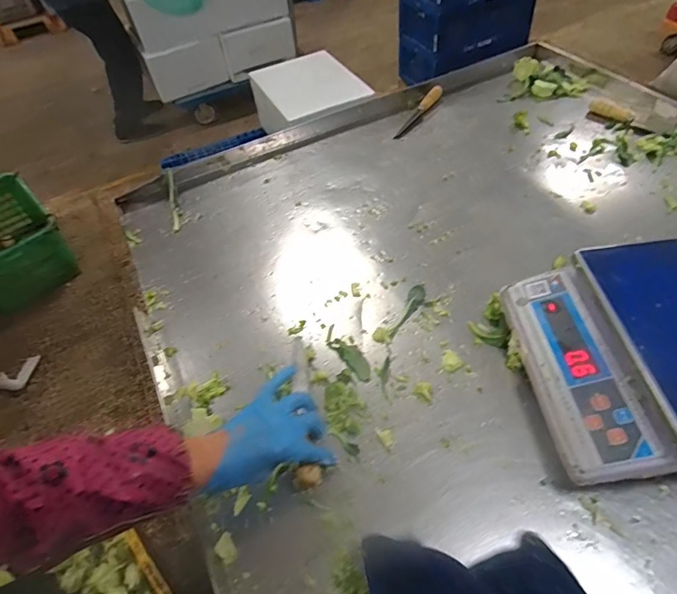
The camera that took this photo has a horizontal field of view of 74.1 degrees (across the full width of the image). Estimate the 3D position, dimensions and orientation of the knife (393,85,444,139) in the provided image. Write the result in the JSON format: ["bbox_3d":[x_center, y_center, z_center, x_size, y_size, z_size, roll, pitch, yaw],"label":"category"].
[{"bbox_3d":[0.189,-0.442,1.069,0.023,0.026,0.224,27,59,25],"label":"knife"}]

